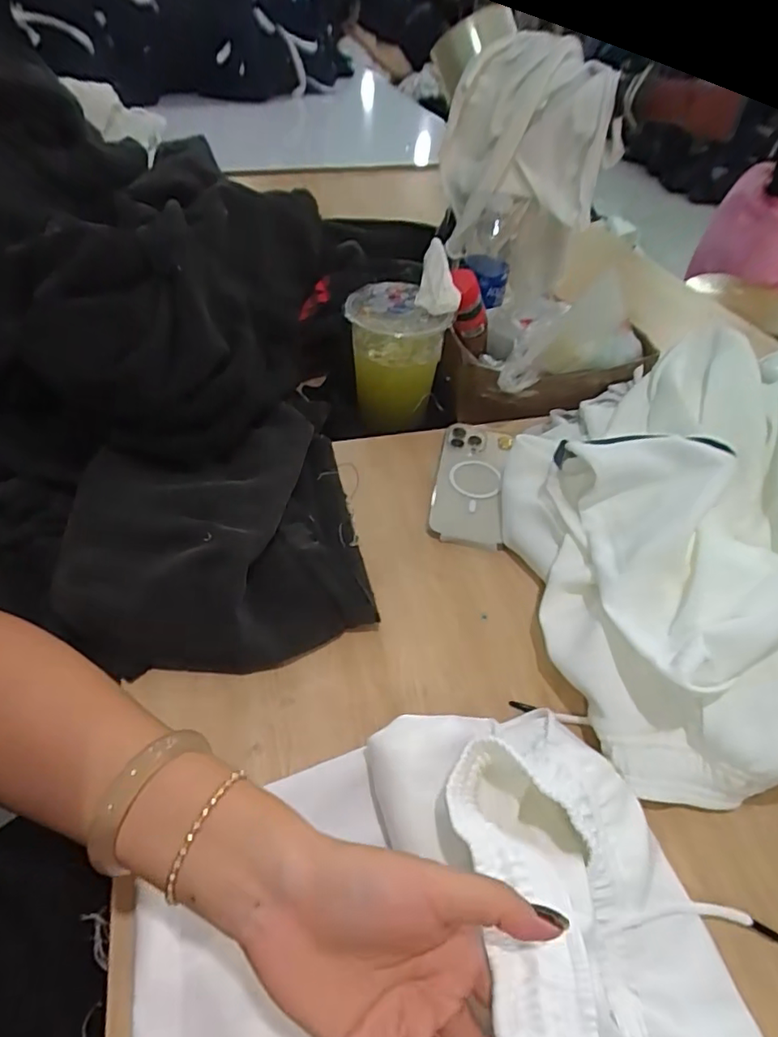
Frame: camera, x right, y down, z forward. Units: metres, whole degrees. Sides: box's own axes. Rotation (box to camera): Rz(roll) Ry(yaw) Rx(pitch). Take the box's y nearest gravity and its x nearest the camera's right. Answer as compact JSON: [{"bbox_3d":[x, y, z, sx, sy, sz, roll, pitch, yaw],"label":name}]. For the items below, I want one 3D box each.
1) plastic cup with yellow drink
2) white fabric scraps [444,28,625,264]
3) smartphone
[{"bbox_3d":[0.006,-0.187,0.681,0.109,0.144,0.092,-1,46,-5],"label":"plastic cup with yellow drink"},{"bbox_3d":[0.167,-0.461,0.722,0.177,0.209,0.120,-1,46,-5],"label":"white fabric scraps"},{"bbox_3d":[0.084,-0.042,0.584,0.069,0.018,0.166,10,46,6],"label":"smartphone"}]

